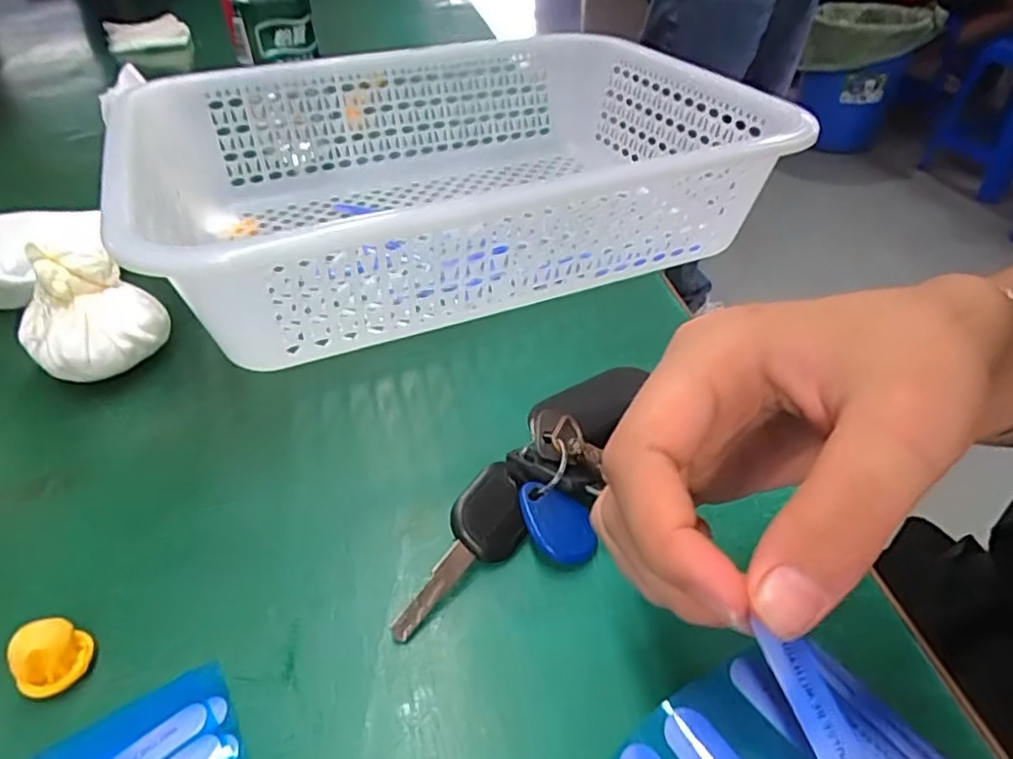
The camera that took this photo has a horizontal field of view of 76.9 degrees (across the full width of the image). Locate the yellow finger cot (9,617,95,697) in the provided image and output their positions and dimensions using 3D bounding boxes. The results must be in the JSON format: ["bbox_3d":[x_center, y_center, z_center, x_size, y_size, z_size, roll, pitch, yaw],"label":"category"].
[{"bbox_3d":[-0.142,0.086,0.199,0.015,0.019,0.020,25,46,29],"label":"yellow finger cot"}]

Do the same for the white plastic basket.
[{"bbox_3d":[-0.035,-0.125,0.397,0.345,0.094,0.248,-18,42,-18],"label":"white plastic basket"}]

